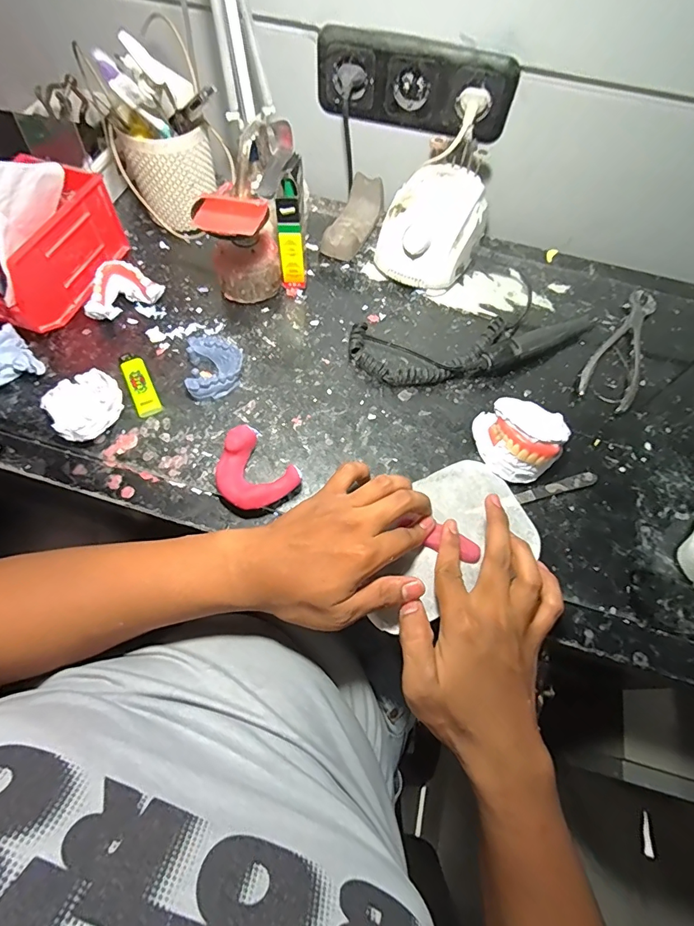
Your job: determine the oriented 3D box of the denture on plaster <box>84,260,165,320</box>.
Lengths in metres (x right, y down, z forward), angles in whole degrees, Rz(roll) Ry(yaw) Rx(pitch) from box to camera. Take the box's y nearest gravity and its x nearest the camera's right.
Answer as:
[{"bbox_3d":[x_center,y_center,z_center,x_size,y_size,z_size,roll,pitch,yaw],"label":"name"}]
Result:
[{"bbox_3d":[-0.253,-0.187,0.491,0.078,0.033,0.055,-39,72,-21],"label":"denture on plaster"}]

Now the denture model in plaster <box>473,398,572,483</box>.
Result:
[{"bbox_3d":[0.162,-0.025,0.422,0.078,0.050,0.069,41,68,16],"label":"denture model in plaster"}]

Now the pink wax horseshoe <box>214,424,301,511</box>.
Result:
[{"bbox_3d":[-0.087,0.011,0.401,0.076,0.029,0.058,41,67,16],"label":"pink wax horseshoe"}]

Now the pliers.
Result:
[{"bbox_3d":[0.323,-0.137,0.511,0.057,0.011,0.200,32,65,12],"label":"pliers"}]

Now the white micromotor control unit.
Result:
[{"bbox_3d":[0.103,-0.282,0.535,0.111,0.080,0.137,30,65,11],"label":"white micromotor control unit"}]

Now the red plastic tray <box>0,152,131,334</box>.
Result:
[{"bbox_3d":[-0.325,-0.227,0.473,0.094,0.095,0.181,29,65,11],"label":"red plastic tray"}]

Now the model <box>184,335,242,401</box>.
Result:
[{"bbox_3d":[-0.136,-0.099,0.458,0.053,0.022,0.071,-4,63,-6],"label":"model"}]

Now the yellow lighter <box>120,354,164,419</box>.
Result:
[{"bbox_3d":[-0.210,-0.079,0.450,0.024,0.012,0.076,-25,67,-16],"label":"yellow lighter"}]

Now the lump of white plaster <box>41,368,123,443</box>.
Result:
[{"bbox_3d":[-0.249,-0.054,0.424,0.064,0.031,0.062,-31,69,-18],"label":"lump of white plaster"}]

